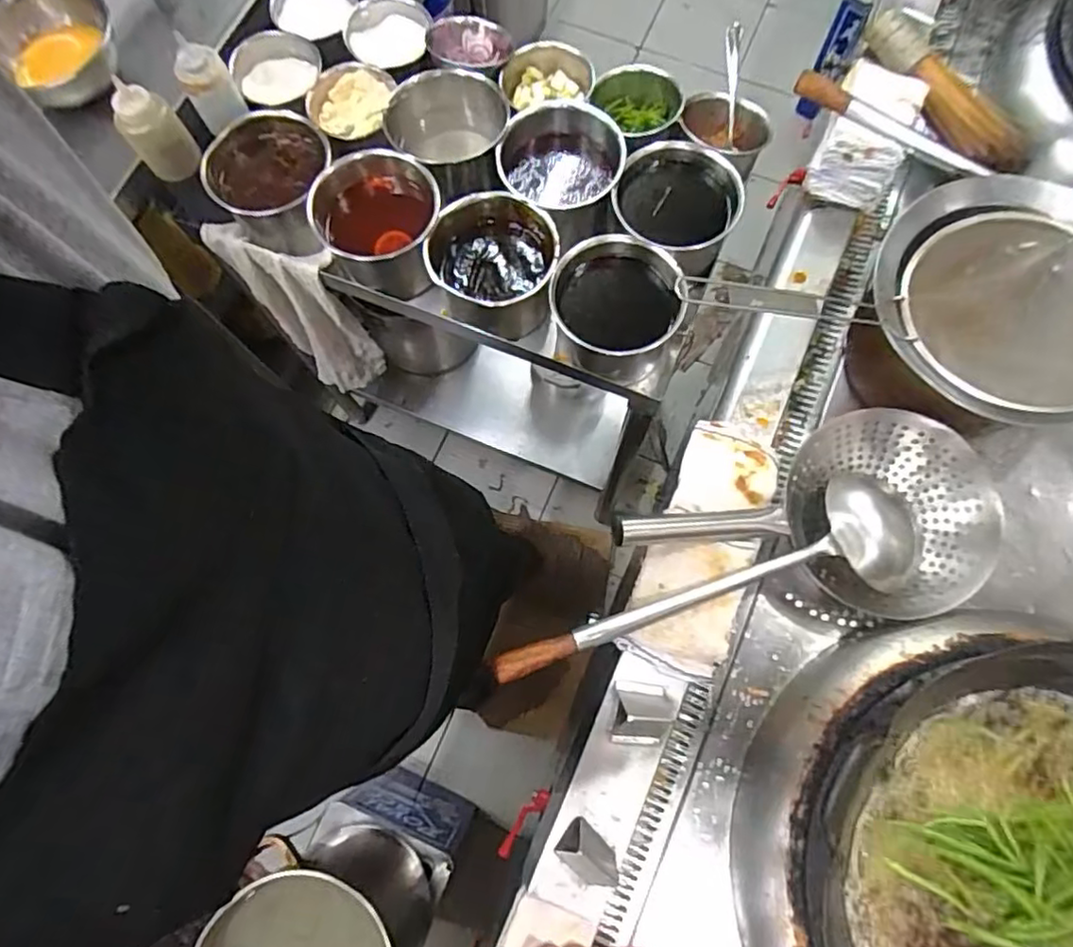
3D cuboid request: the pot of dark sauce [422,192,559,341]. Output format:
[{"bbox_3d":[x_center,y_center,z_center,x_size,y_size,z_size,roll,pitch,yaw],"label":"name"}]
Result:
[{"bbox_3d":[-0.054,-0.249,0.792,0.149,0.135,0.138,0,75,1],"label":"pot of dark sauce"}]

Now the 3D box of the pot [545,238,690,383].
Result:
[{"bbox_3d":[0.087,-0.191,0.749,0.135,0.119,0.148,0,75,1],"label":"pot"}]

